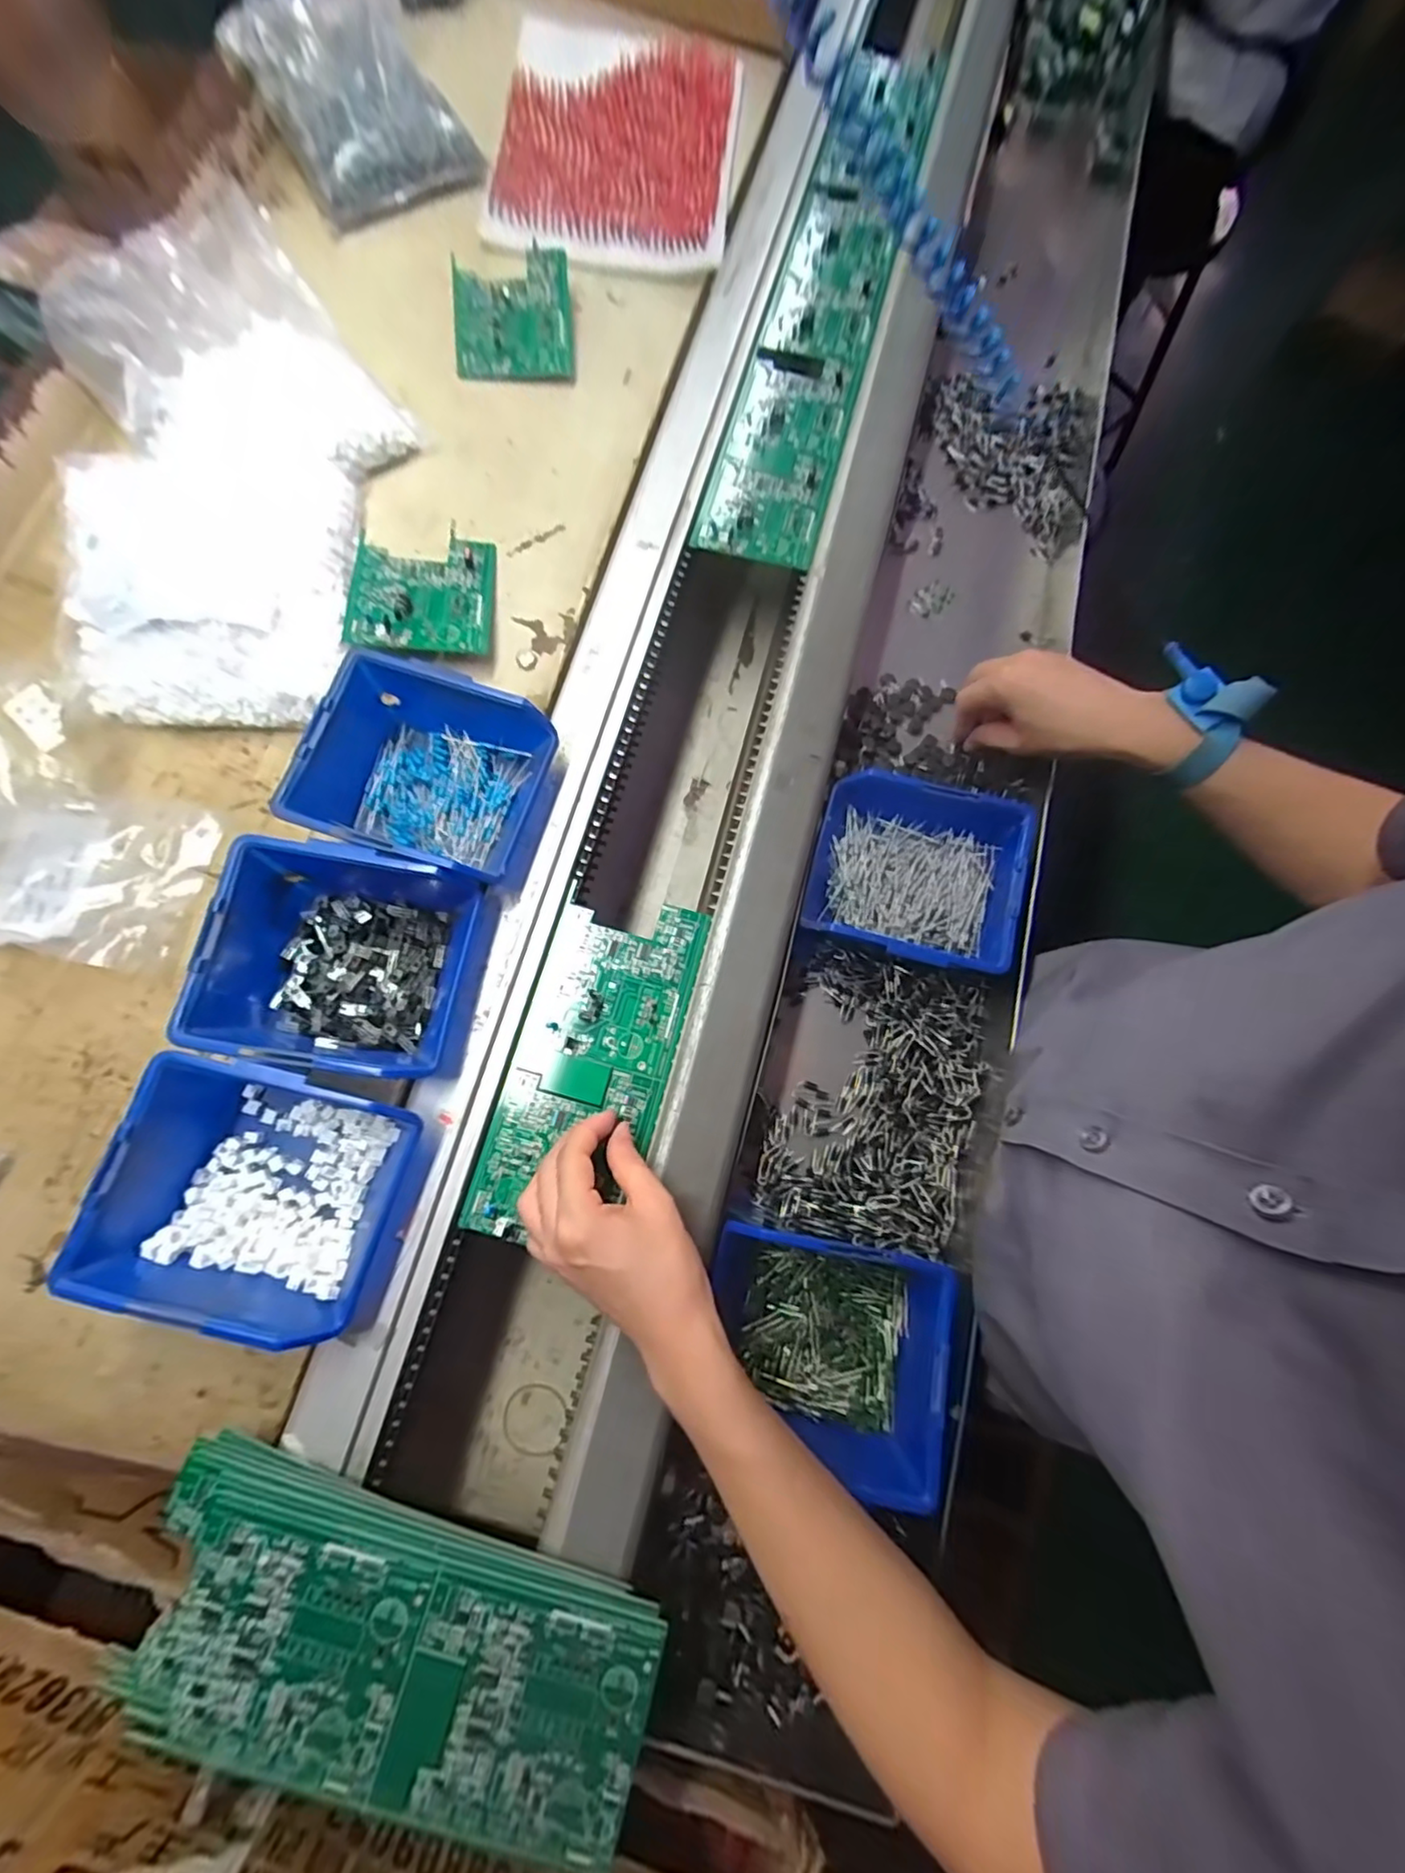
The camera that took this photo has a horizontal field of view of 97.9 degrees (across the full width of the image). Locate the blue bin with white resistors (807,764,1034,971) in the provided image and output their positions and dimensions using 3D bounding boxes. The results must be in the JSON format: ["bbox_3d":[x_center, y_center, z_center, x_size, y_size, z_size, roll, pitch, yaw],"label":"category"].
[{"bbox_3d":[0.143,-0.040,0.424,0.129,0.065,0.120,15,76,3],"label":"blue bin with white resistors"}]

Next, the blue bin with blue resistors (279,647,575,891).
[{"bbox_3d":[-0.171,-0.101,0.388,0.136,0.056,0.122,17,76,3],"label":"blue bin with blue resistors"}]

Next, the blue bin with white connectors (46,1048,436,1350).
[{"bbox_3d":[-0.234,0.134,0.324,0.139,0.056,0.119,14,76,2],"label":"blue bin with white connectors"}]

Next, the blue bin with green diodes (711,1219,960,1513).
[{"bbox_3d":[0.069,0.234,0.356,0.131,0.052,0.118,13,76,2],"label":"blue bin with green diodes"}]

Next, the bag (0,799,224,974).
[{"bbox_3d":[-0.393,-0.043,0.377,0.136,0.029,0.108,9,76,1],"label":"bag"}]

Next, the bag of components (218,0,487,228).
[{"bbox_3d":[-0.309,-0.748,0.547,0.157,0.063,0.177,-33,79,-9],"label":"bag of components"}]

